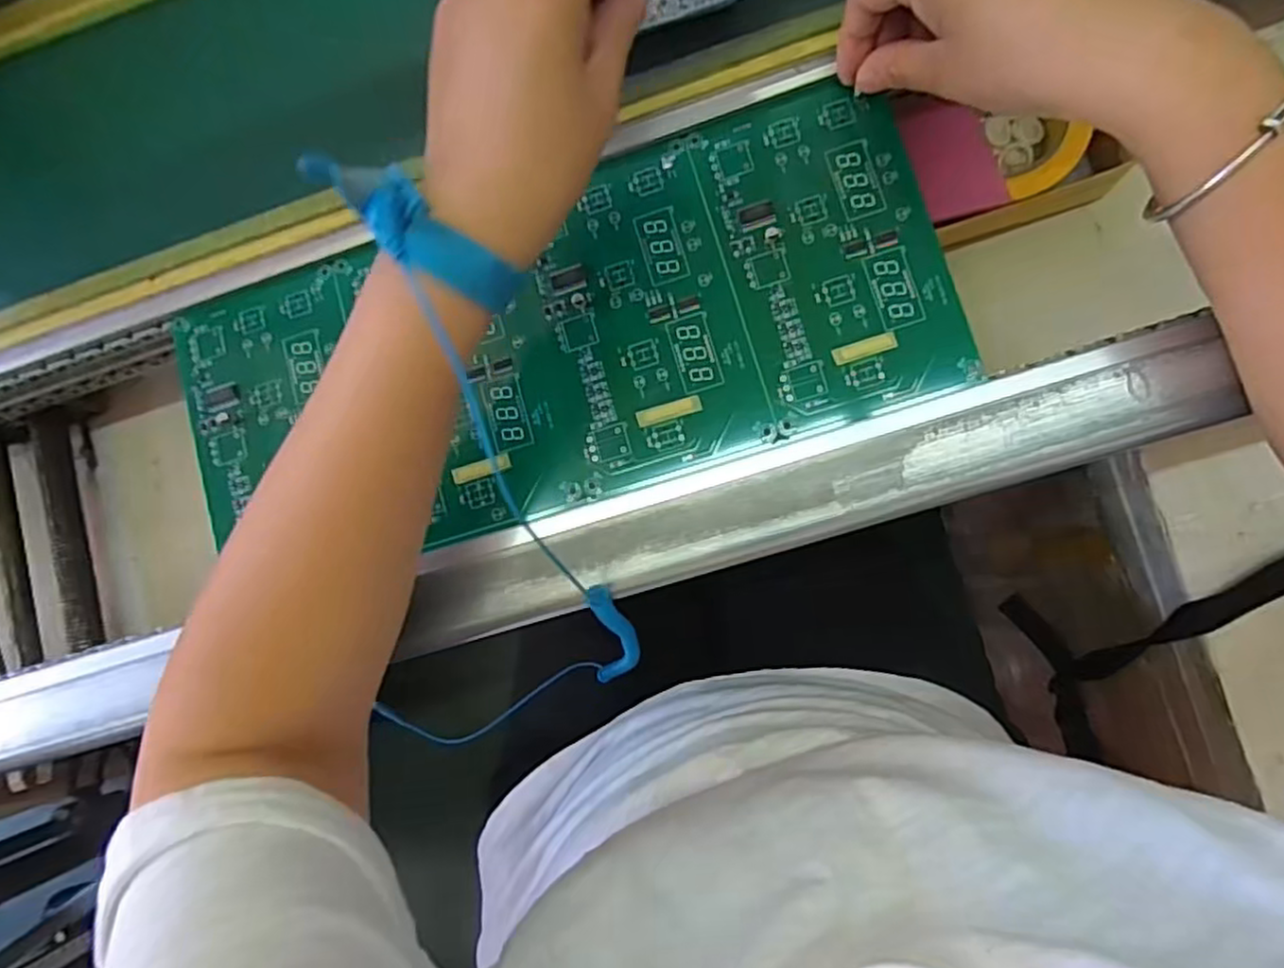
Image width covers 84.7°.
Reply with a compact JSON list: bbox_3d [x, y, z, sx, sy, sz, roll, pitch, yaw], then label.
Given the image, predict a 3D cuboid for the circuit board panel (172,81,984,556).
[{"bbox_3d":[-0.053,-0.076,0.373,0.403,0.009,0.177,-12,83,8],"label":"circuit board panel"}]

